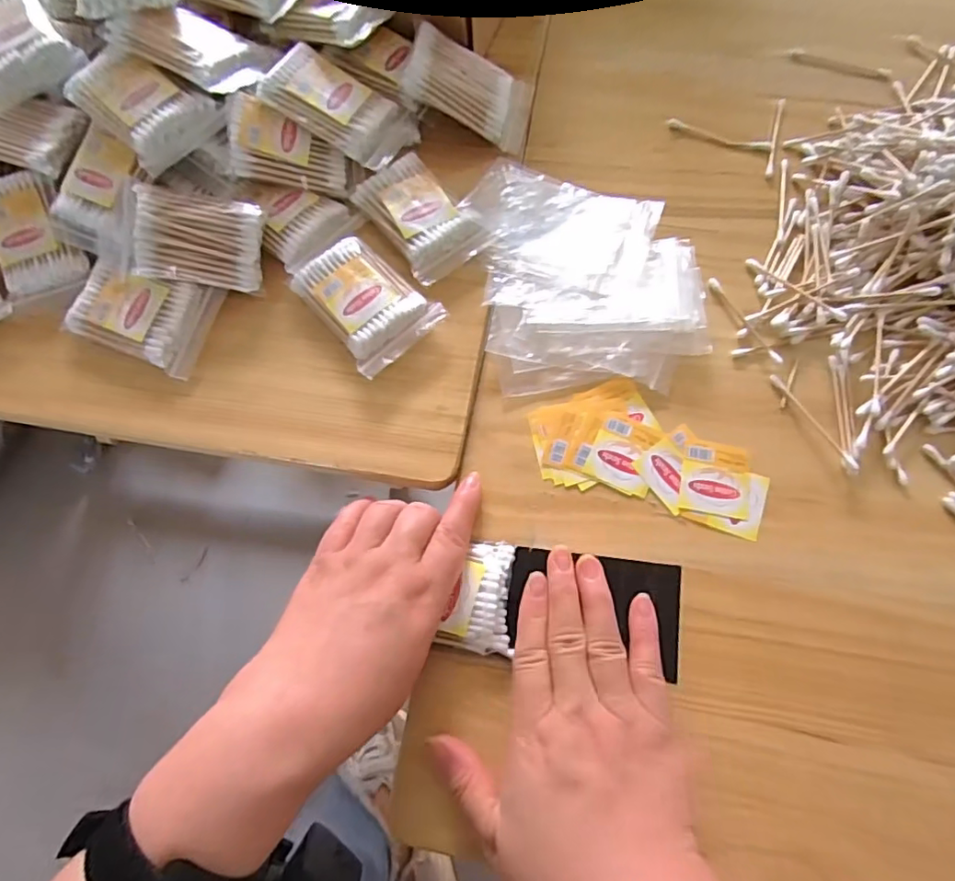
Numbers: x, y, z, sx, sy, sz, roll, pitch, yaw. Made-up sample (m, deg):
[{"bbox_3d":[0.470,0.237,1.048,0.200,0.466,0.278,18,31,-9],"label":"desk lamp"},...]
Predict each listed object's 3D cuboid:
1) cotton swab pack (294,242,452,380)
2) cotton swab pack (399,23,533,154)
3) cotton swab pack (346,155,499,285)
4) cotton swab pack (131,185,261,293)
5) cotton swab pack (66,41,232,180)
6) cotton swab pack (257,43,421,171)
[{"bbox_3d":[-0.072,-0.087,0.365,0.059,0.017,0.086,-42,76,-11],"label":"cotton swab pack"},{"bbox_3d":[-0.003,-0.246,0.398,0.090,0.010,0.059,19,78,-22],"label":"cotton swab pack"},{"bbox_3d":[-0.038,-0.149,0.378,0.056,0.013,0.086,-39,75,-10],"label":"cotton swab pack"},{"bbox_3d":[-0.179,-0.129,0.365,0.080,0.024,0.057,5,97,-8],"label":"cotton swab pack"},{"bbox_3d":[-0.212,-0.213,0.366,0.082,0.026,0.060,39,78,14],"label":"cotton swab pack"},{"bbox_3d":[-0.089,-0.221,0.380,0.093,0.017,0.057,28,67,-17],"label":"cotton swab pack"}]

